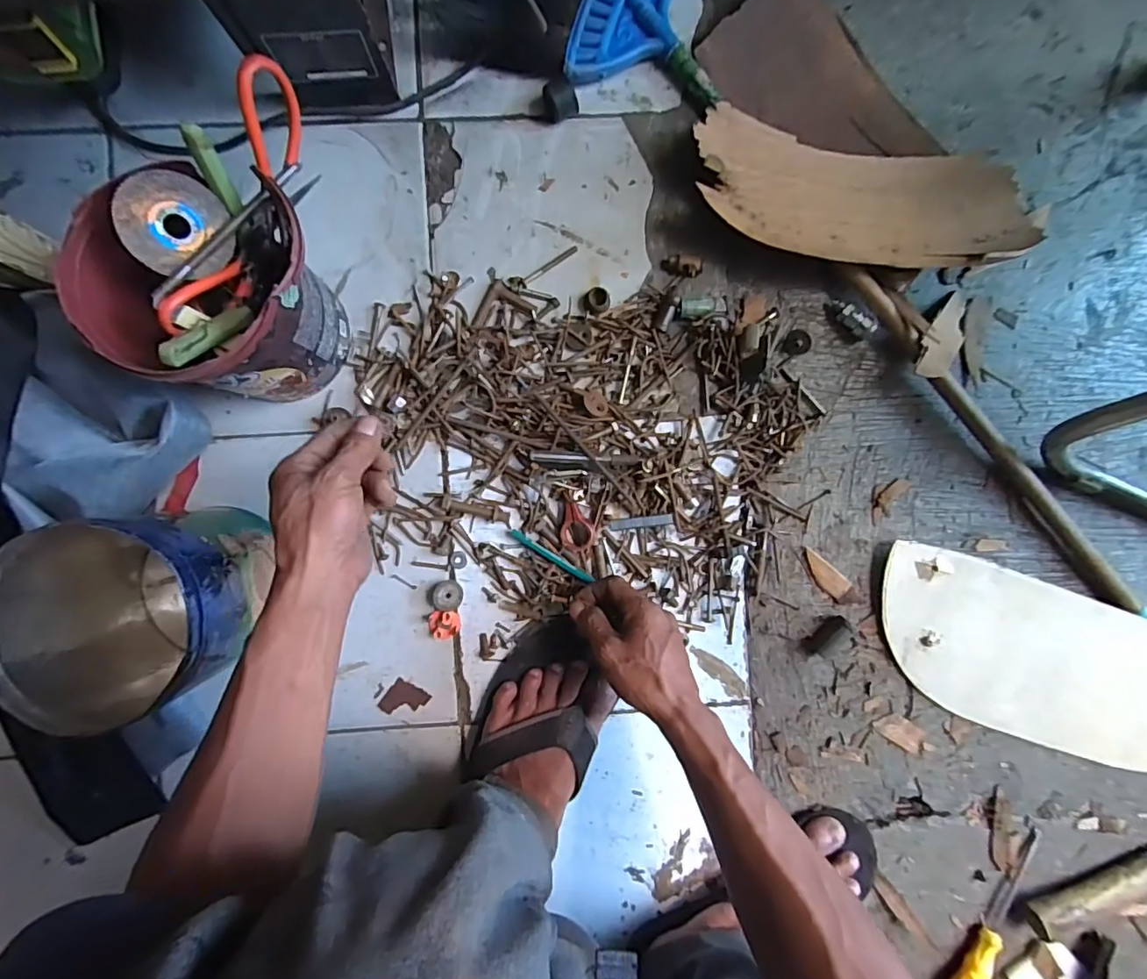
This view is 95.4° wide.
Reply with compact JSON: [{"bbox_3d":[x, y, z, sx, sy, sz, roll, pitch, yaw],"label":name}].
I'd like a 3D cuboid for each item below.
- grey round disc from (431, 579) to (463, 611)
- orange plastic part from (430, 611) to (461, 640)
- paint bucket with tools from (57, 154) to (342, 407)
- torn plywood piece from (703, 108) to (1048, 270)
[{"bbox_3d":[-0.125,0.106,0.517,0.028,0.012,0.029,0,92,-3],"label":"grey round disc"},{"bbox_3d":[-0.128,0.133,0.519,0.029,0.012,0.030,0,92,-3],"label":"orange plastic part"},{"bbox_3d":[-0.279,-0.156,0.434,0.136,0.158,0.147,0,92,-3],"label":"paint bucket with tools"},{"bbox_3d":[0.294,-0.281,0.510,0.363,0.050,0.131,7,91,-3],"label":"torn plywood piece"}]

